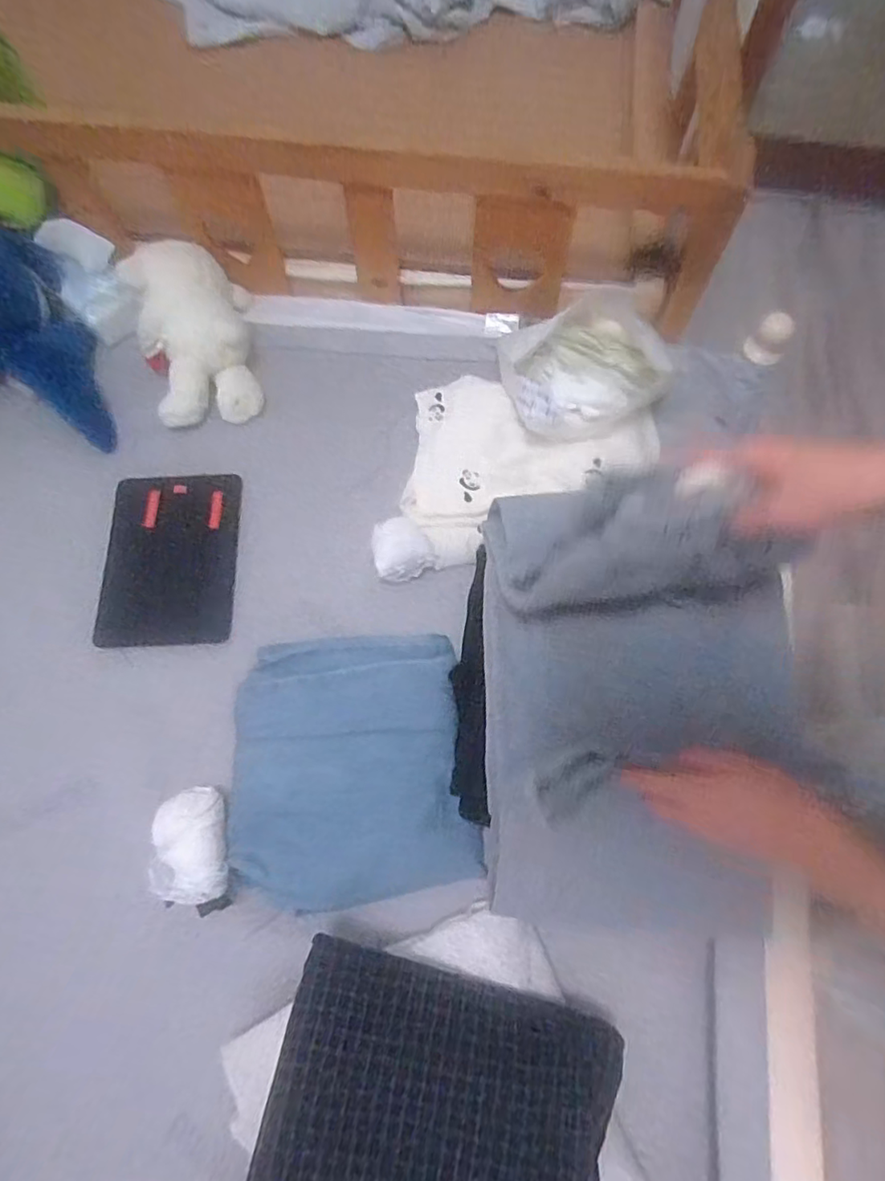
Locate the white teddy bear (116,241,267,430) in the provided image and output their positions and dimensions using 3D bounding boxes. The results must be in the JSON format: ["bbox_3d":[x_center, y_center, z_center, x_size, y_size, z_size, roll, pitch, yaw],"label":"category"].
[{"bbox_3d":[-0.356,-0.369,0.836,0.155,0.130,0.236,-11,70,-3],"label":"white teddy bear"}]

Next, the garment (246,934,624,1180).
[{"bbox_3d":[-0.003,0.463,0.492,0.294,0.070,0.241,15,69,4],"label":"garment"}]

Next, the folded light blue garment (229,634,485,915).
[{"bbox_3d":[-0.106,0.192,0.674,0.258,0.037,0.285,-9,70,-3],"label":"folded light blue garment"}]

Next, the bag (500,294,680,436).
[{"bbox_3d":[0.189,-0.292,0.795,0.228,0.107,0.199,12,70,5],"label":"bag"}]

